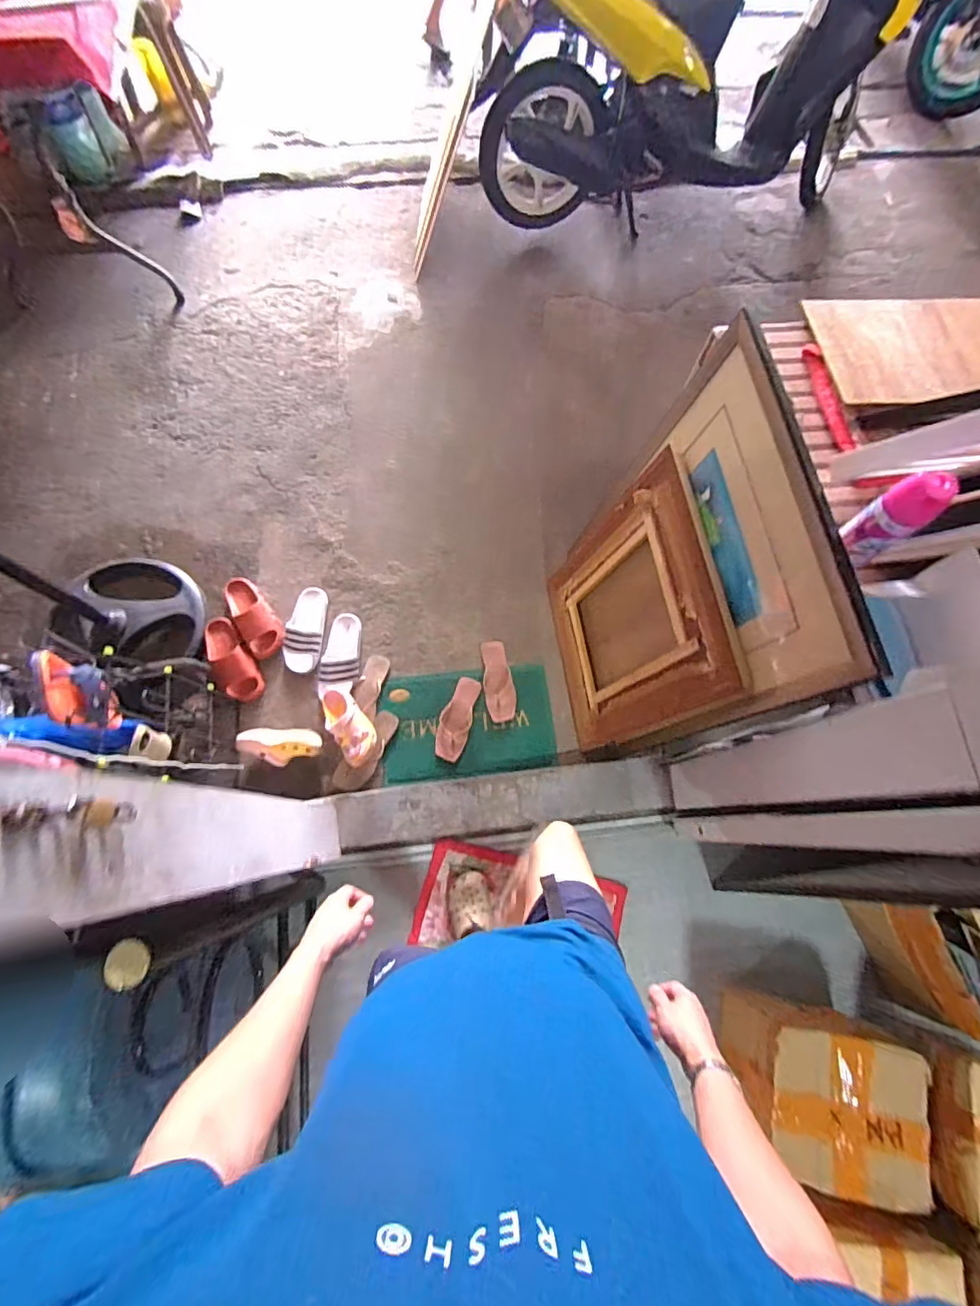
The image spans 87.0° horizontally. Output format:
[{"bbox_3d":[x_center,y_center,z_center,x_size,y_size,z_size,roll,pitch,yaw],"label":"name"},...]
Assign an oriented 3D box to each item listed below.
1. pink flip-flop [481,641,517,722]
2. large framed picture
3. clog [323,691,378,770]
[{"bbox_3d":[0.023,0.077,1.521,0.087,0.032,0.244,-8,70,-4],"label":"pink flip-flop"},{"bbox_3d":[0.375,-0.134,1.182,0.070,0.851,0.645,-2,71,-20],"label":"large framed picture"},{"bbox_3d":[-0.397,0.199,1.446,0.106,0.079,0.237,-33,74,-12],"label":"clog"}]

